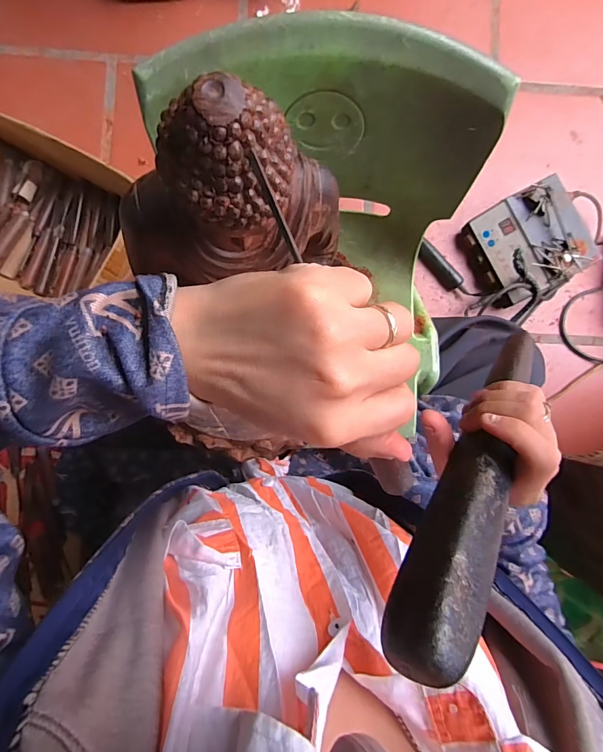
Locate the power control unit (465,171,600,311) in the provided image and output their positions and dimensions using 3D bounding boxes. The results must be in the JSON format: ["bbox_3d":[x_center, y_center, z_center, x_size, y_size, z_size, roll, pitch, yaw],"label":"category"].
[{"bbox_3d":[0.413,-0.237,0.737,0.181,0.097,0.186,-30,89,-3],"label":"power control unit"}]

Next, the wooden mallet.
[{"bbox_3d":[0.114,0.051,0.257,0.035,0.031,0.263,43,50,-1],"label":"wooden mallet"}]

